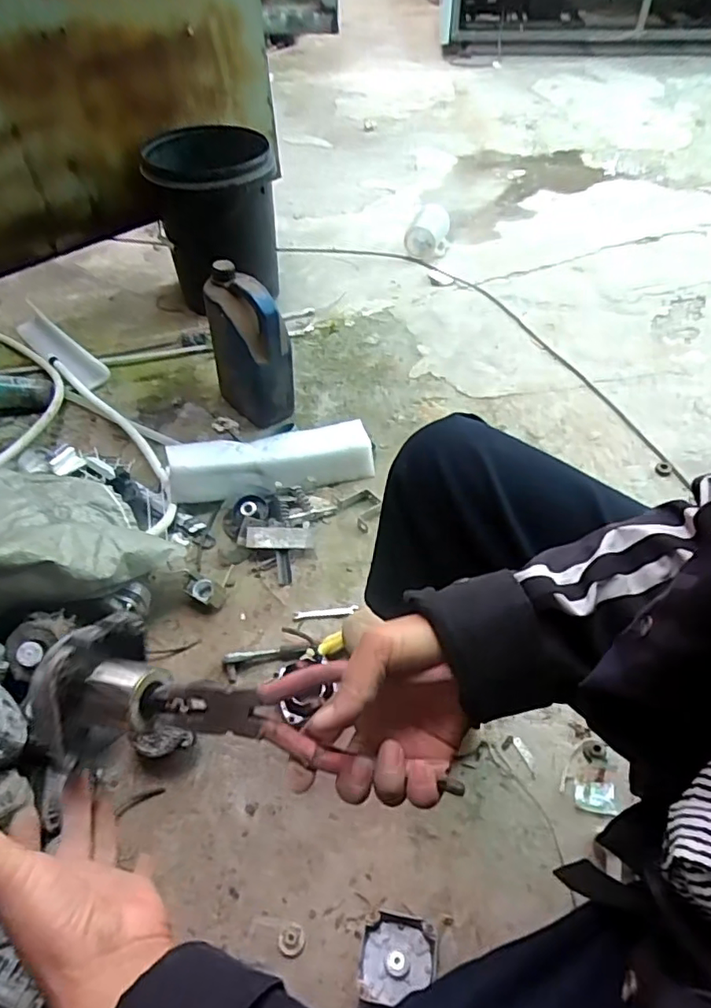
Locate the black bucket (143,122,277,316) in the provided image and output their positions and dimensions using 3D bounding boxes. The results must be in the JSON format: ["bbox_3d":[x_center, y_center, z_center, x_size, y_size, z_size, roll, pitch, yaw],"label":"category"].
[{"bbox_3d":[-0.342,-0.723,1.497,0.276,0.355,0.276,-7,50,-4],"label":"black bucket"}]

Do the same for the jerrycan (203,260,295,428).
[{"bbox_3d":[-0.214,-0.305,1.163,0.109,0.275,0.179,-27,54,-19],"label":"jerrycan"}]

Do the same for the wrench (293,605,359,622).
[{"bbox_3d":[-0.048,0.175,0.934,0.103,0.006,0.019,-5,50,-3],"label":"wrench"}]

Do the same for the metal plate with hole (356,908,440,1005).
[{"bbox_3d":[0.048,0.505,0.647,0.082,0.013,0.082,9,50,10],"label":"metal plate with hole"}]

